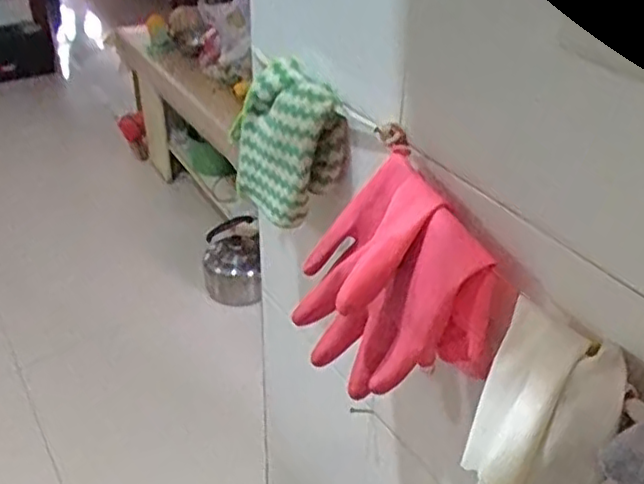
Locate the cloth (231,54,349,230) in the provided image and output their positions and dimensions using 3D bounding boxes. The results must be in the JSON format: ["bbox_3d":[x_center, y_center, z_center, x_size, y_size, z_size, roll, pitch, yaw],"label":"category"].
[{"bbox_3d":[-0.036,-0.092,0.654,0.056,0.135,0.123,-24,42,-31],"label":"cloth"}]

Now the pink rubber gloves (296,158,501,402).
[{"bbox_3d":[0.049,0.037,0.529,0.093,0.150,0.160,-18,39,-24],"label":"pink rubber gloves"}]

